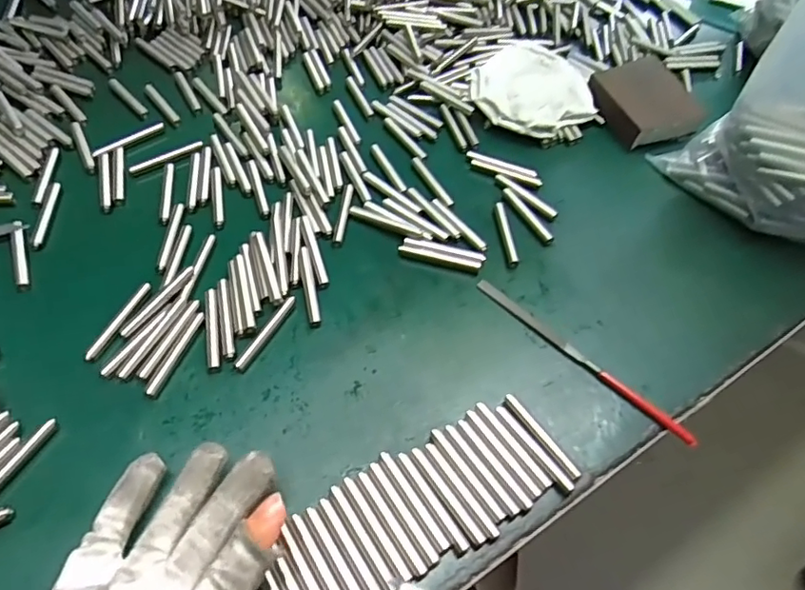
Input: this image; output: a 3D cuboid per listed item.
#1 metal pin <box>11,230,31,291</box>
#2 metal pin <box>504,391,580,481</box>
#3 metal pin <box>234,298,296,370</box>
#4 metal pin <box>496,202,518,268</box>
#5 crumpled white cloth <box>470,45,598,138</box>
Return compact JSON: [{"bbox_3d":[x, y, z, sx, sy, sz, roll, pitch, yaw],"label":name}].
[{"bbox_3d":[-0.252,-0.027,0.359,0.008,0.004,0.061,-19,58,-18],"label":"metal pin"},{"bbox_3d":[0.079,0.079,0.310,0.008,0.004,0.057,-27,61,-22],"label":"metal pin"},{"bbox_3d":[-0.085,0.022,0.338,0.007,0.005,0.057,25,56,13],"label":"metal pin"},{"bbox_3d":[0.075,-0.046,0.397,0.006,0.005,0.059,-1,55,-6],"label":"metal pin"},{"bbox_3d":[0.116,-0.180,0.479,0.109,0.028,0.094,-28,61,-22],"label":"crumpled white cloth"}]

